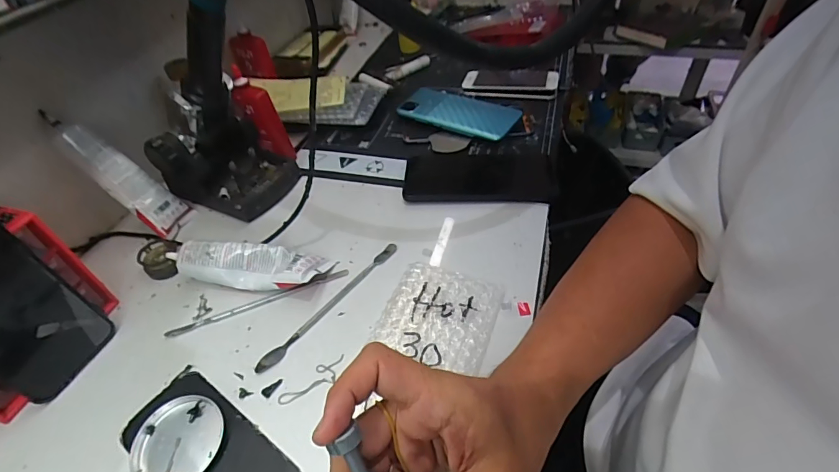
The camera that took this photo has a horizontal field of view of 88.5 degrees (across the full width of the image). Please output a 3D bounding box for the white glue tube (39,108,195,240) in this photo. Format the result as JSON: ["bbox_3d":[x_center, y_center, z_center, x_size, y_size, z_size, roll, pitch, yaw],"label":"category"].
[{"bbox_3d":[-0.319,-0.065,0.459,0.023,0.154,0.049,-19,35,37],"label":"white glue tube"}]

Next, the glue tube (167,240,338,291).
[{"bbox_3d":[-0.170,0.028,0.422,0.159,0.037,0.048,2,46,7],"label":"glue tube"}]

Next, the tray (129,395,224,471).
[{"bbox_3d":[-0.181,0.152,0.320,0.066,0.013,0.058,-8,45,-3],"label":"tray"}]

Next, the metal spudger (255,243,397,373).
[{"bbox_3d":[-0.080,0.060,0.402,0.014,0.004,0.172,27,53,28],"label":"metal spudger"}]

